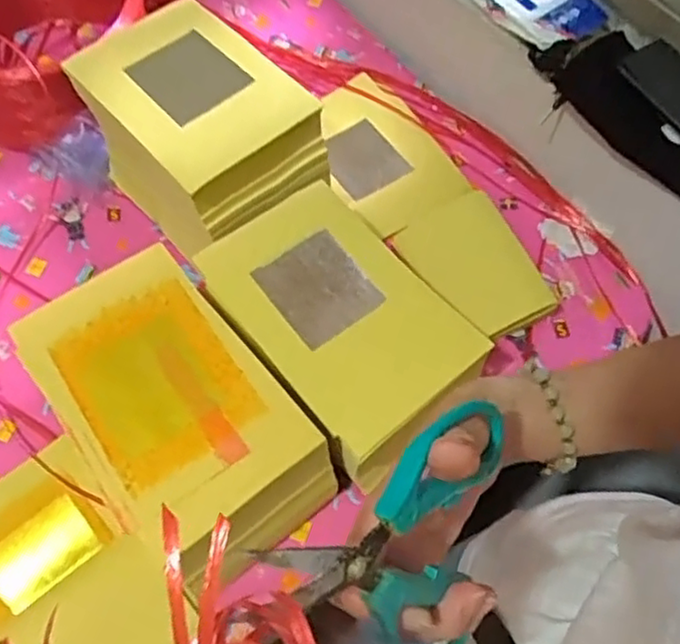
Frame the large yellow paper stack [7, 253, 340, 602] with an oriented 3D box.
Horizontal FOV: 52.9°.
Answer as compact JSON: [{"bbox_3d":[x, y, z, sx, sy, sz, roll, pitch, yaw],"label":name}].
[{"bbox_3d":[-0.140,0.092,0.623,0.158,0.127,0.279,-37,68,-19],"label":"large yellow paper stack"}]

